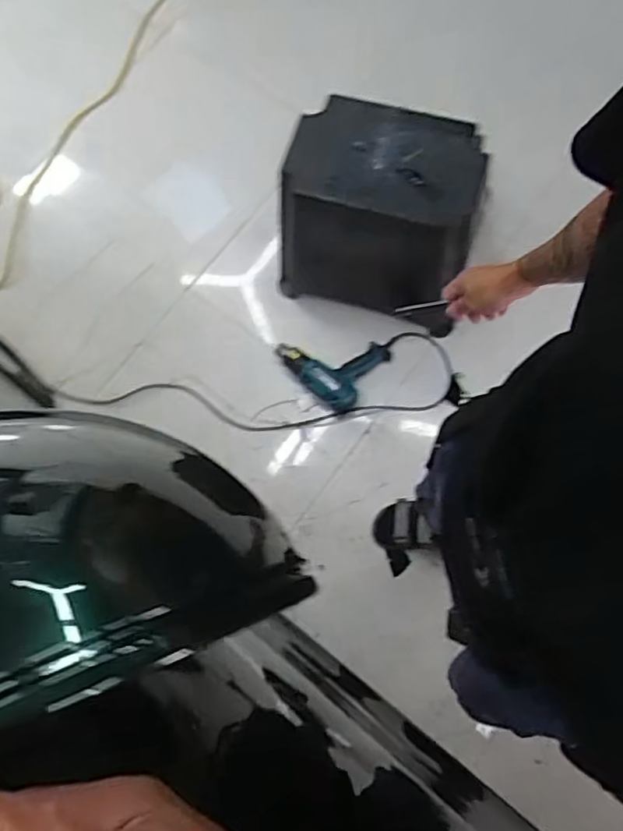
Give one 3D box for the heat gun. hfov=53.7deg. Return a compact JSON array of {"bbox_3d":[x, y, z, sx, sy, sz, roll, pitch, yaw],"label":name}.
[{"bbox_3d":[0.062,-0.144,1.476,0.213,0.075,0.229,-41,75,-9],"label":"heat gun"}]

